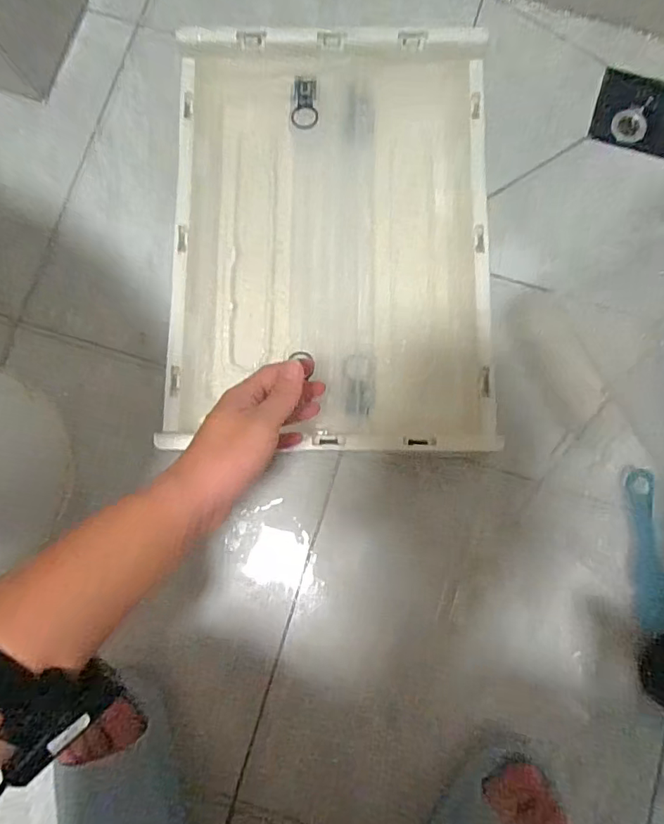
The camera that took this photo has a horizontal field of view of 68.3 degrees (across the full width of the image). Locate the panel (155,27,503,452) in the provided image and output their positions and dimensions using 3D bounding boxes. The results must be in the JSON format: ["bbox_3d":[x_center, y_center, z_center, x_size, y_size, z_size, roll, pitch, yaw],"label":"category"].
[{"bbox_3d":[-0.004,-0.195,0.550,0.354,0.062,0.473,-1,82,2],"label":"panel"}]

